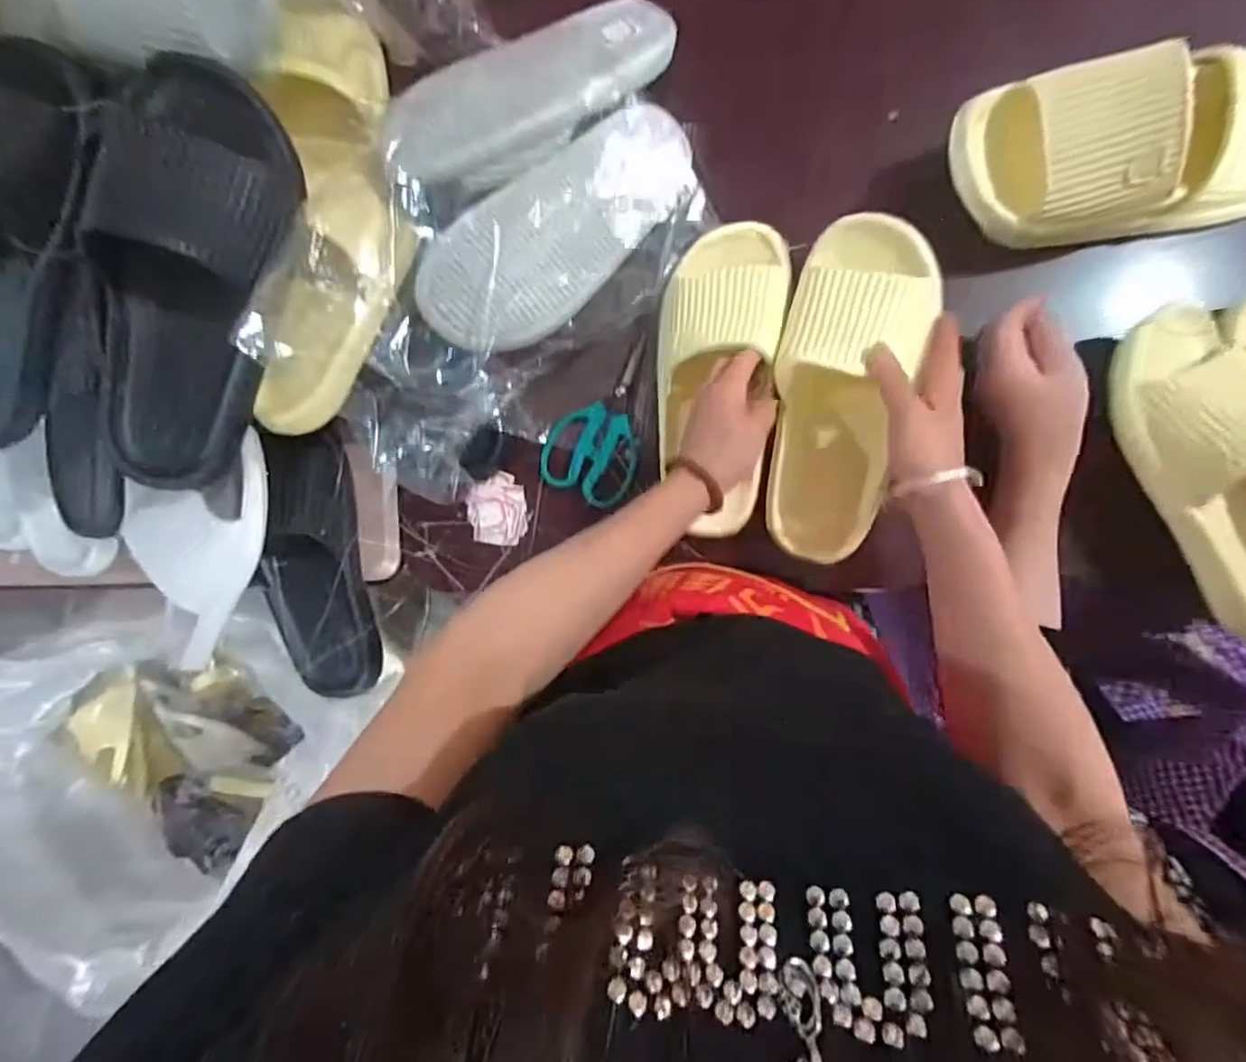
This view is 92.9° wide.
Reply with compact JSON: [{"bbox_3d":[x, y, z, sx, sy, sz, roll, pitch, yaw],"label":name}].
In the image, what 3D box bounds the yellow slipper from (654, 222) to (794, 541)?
[{"bbox_3d":[0.076,-0.127,0.484,0.098,0.058,0.256,5,90,6],"label":"yellow slipper"}]

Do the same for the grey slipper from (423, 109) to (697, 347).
[{"bbox_3d":[-0.045,-0.248,0.481,0.264,0.055,0.101,-44,88,-10],"label":"grey slipper"}]

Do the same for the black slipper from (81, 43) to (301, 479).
[{"bbox_3d":[-0.305,-0.165,0.407,0.107,0.061,0.280,14,105,-27],"label":"black slipper"}]

